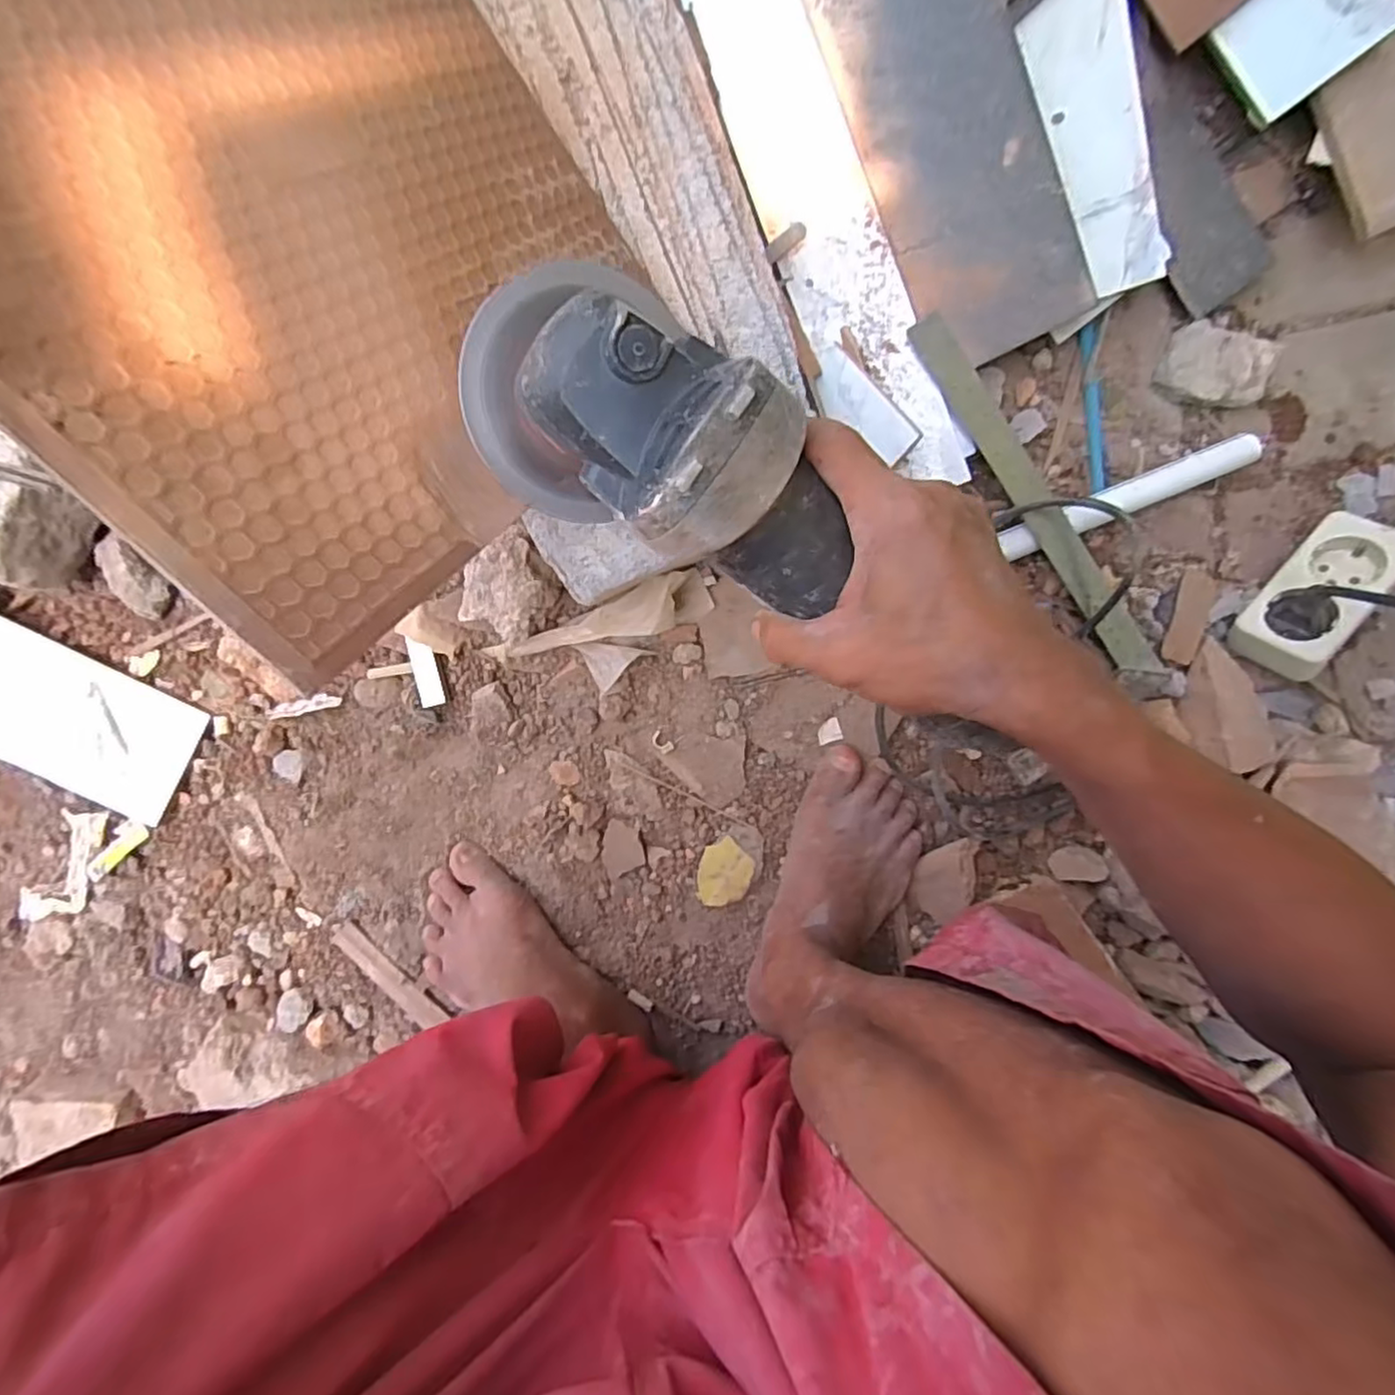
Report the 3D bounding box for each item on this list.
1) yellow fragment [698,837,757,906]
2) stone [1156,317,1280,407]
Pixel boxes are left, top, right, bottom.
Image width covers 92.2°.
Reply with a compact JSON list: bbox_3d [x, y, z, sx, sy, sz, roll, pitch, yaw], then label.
[{"bbox_3d":[0.022,0.139,0.528,0.041,0.006,0.055,18,98,-1],"label":"yellow fragment"},{"bbox_3d":[0.361,-0.229,0.470,0.065,0.023,0.048,24,97,-2],"label":"stone"}]

